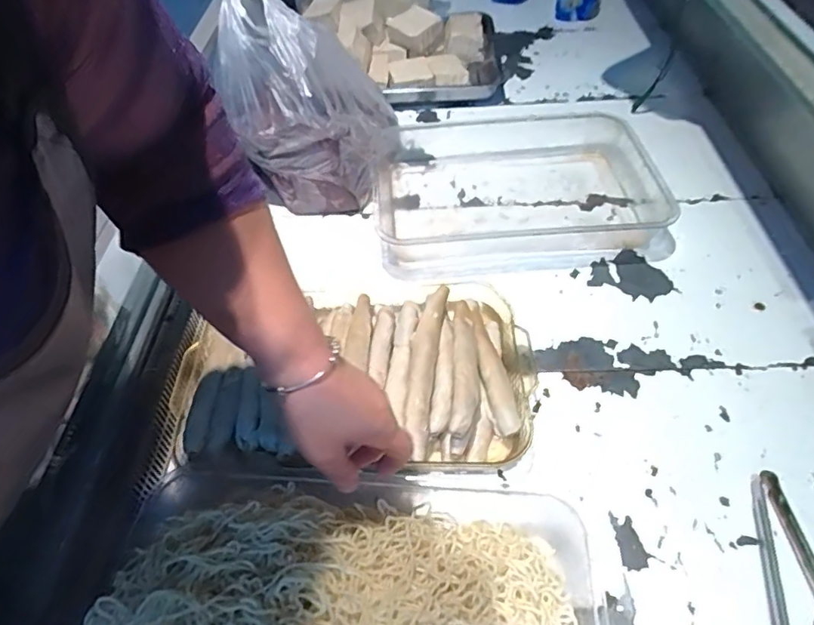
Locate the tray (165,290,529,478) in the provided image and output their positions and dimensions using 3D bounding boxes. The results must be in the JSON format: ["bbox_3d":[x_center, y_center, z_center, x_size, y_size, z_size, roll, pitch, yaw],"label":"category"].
[{"bbox_3d":[-0.053,0.070,0.615,0.393,0.060,0.231,-3,49,-3],"label":"tray"}]

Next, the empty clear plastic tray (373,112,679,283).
[{"bbox_3d":[0.172,-0.200,0.850,0.423,0.061,0.307,-7,51,-3],"label":"empty clear plastic tray"}]

